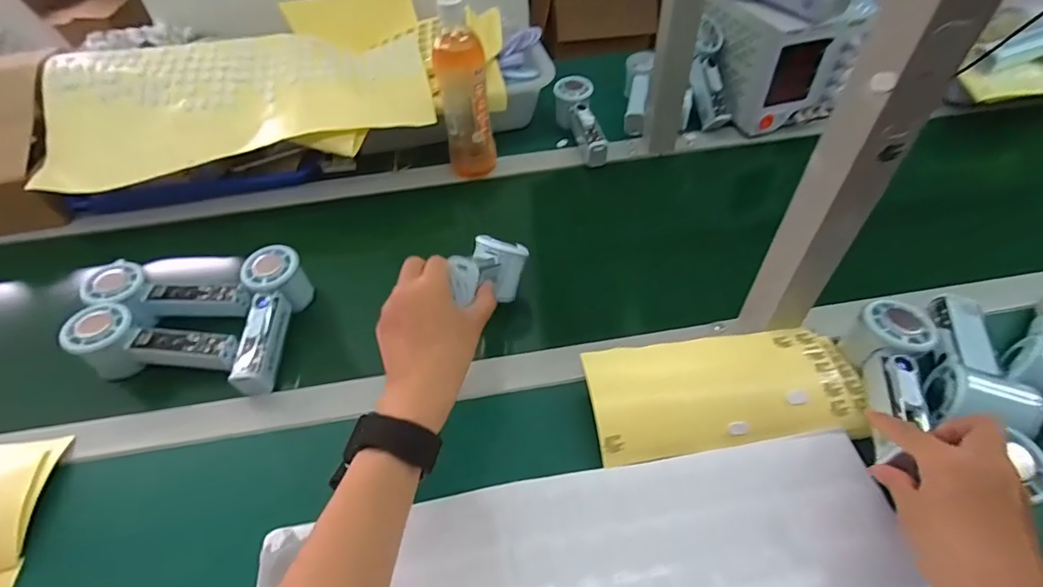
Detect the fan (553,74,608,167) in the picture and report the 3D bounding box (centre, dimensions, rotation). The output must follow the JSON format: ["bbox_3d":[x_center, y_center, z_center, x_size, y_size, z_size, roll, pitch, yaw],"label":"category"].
[{"bbox_3d":[0.090,-0.247,0.717,0.054,0.056,0.156,-13,67,-7],"label":"fan"}]

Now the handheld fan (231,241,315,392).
[{"bbox_3d":[-0.262,0.028,0.521,0.055,0.063,0.158,-4,61,1],"label":"handheld fan"}]

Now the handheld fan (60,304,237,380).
[{"bbox_3d":[-0.364,0.053,0.494,0.156,0.039,0.061,8,48,-7],"label":"handheld fan"}]

